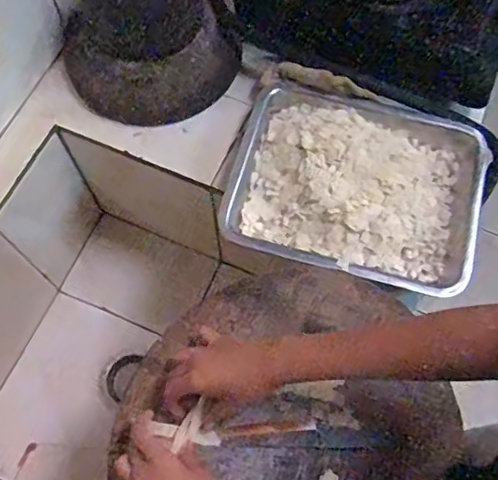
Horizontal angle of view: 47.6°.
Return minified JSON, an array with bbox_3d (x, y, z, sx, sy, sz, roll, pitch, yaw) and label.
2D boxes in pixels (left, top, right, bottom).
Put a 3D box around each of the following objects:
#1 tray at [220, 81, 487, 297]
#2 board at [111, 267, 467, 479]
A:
[{"bbox_3d":[0.135,-0.069,0.703,0.300,0.048,0.236,14,68,6],"label":"tray"},{"bbox_3d":[0.038,0.190,0.561,0.317,0.030,0.348,0,67,0],"label":"board"}]

